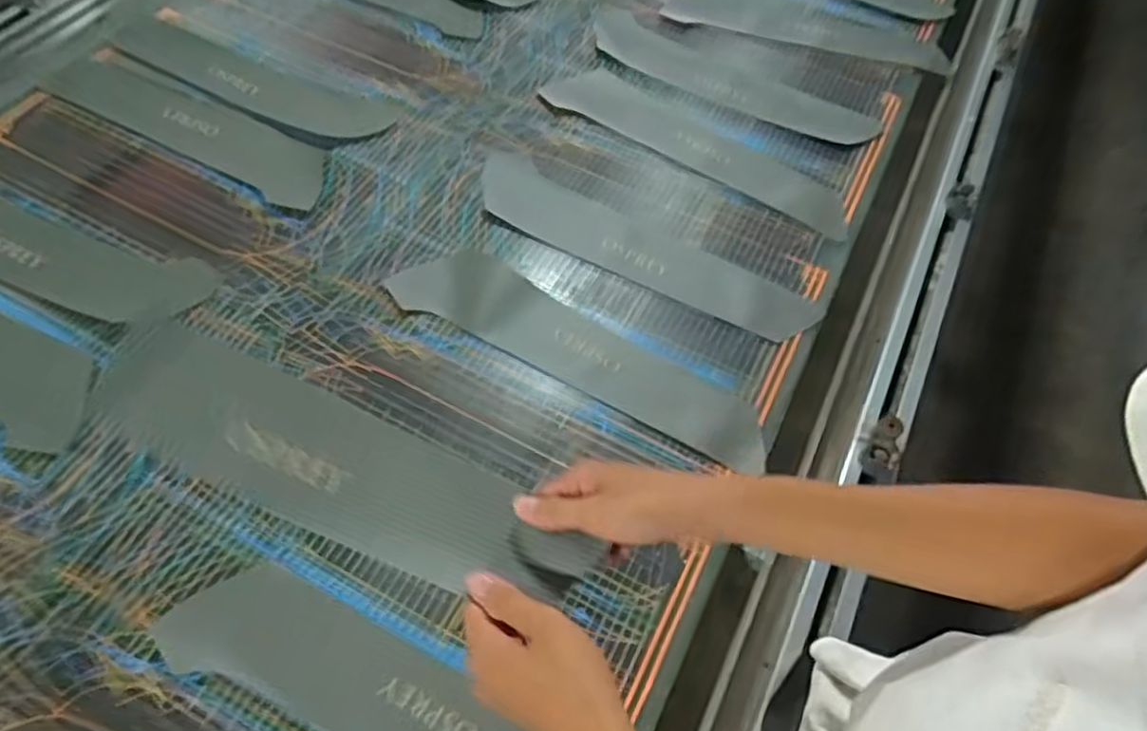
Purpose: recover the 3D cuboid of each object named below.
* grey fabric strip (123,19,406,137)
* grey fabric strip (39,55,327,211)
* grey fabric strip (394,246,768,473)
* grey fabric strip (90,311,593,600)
[{"bbox_3d":[-0.441,-0.389,0.964,0.417,0.017,0.097,23,61,12],"label":"grey fabric strip"},{"bbox_3d":[-0.500,-0.313,0.912,0.427,0.010,0.099,26,62,14],"label":"grey fabric strip"},{"bbox_3d":[0.007,-0.020,0.776,0.435,0.017,0.096,26,62,13],"label":"grey fabric strip"},{"bbox_3d":[-0.163,0.070,0.492,0.365,0.029,0.091,23,61,5],"label":"grey fabric strip"}]

